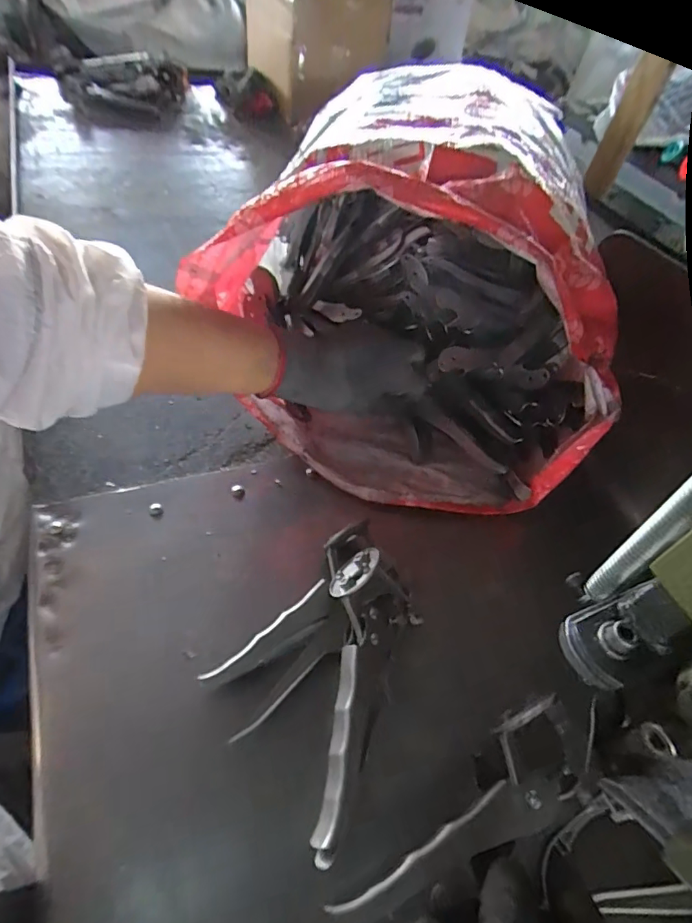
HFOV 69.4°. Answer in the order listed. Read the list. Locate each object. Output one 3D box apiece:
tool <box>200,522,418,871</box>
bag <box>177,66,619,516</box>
[{"bbox_3d":[-0.007,0.126,0.326,0.109,0.047,0.168,31,54,18],"label":"tool"},{"bbox_3d":[0.043,-0.149,0.437,0.303,0.252,0.303,0,50,-7],"label":"bag"}]

